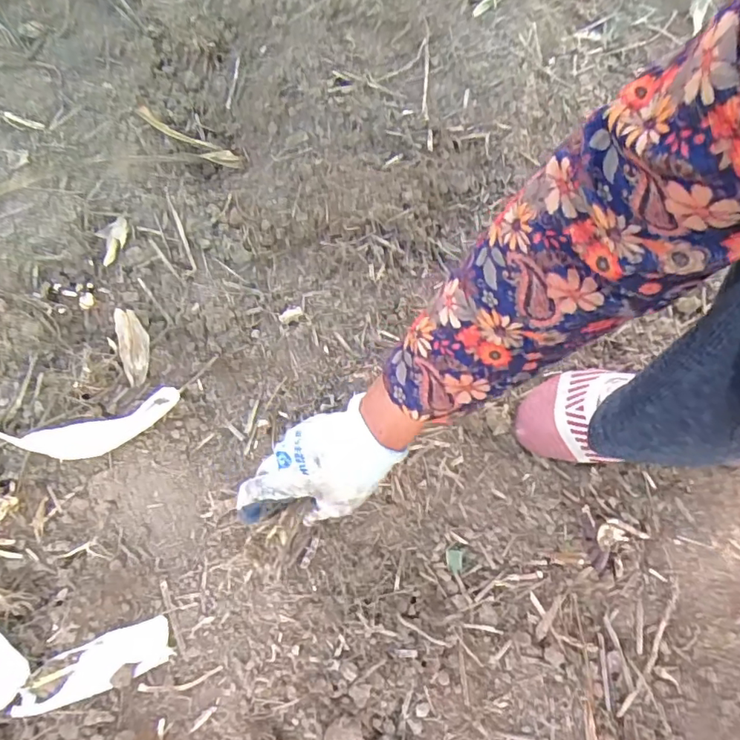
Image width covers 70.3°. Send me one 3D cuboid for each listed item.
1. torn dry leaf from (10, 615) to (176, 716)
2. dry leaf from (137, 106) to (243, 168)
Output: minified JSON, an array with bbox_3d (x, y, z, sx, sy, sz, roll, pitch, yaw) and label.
[{"bbox_3d":[-0.221,0.238,0.424,0.121,0.017,0.039,-19,67,-12],"label":"torn dry leaf"},{"bbox_3d":[-0.235,-0.307,0.687,0.156,0.015,0.030,29,67,10],"label":"dry leaf"}]

